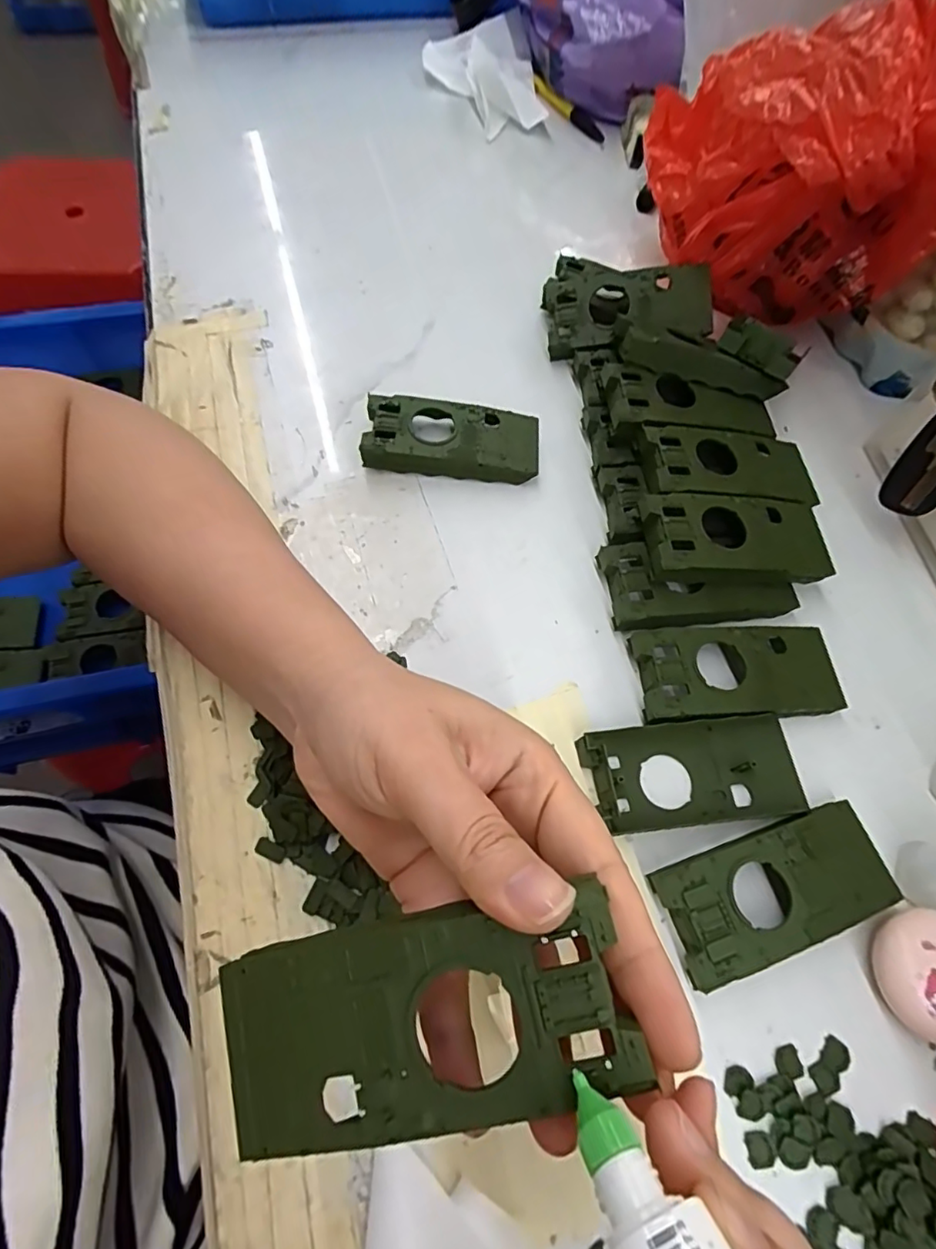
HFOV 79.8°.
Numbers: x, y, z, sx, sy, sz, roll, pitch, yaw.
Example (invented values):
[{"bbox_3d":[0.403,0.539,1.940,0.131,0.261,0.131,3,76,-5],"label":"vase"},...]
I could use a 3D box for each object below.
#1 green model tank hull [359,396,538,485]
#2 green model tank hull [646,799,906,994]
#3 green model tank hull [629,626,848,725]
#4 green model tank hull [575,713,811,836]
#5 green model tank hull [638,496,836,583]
[{"bbox_3d":[-0.009,-0.112,0.342,0.103,0.021,0.046,4,65,-1],"label":"green model tank hull"},{"bbox_3d":[0.136,0.116,0.247,0.104,0.020,0.047,-16,67,-10],"label":"green model tank hull"},{"bbox_3d":[0.138,0.025,0.288,0.106,0.019,0.047,-3,66,-4],"label":"green model tank hull"},{"bbox_3d":[0.109,0.070,0.269,0.105,0.013,0.049,-5,66,-5],"label":"green model tank hull"},{"bbox_3d":[0.144,-0.046,0.300,0.105,0.021,0.045,-4,66,-5],"label":"green model tank hull"}]

